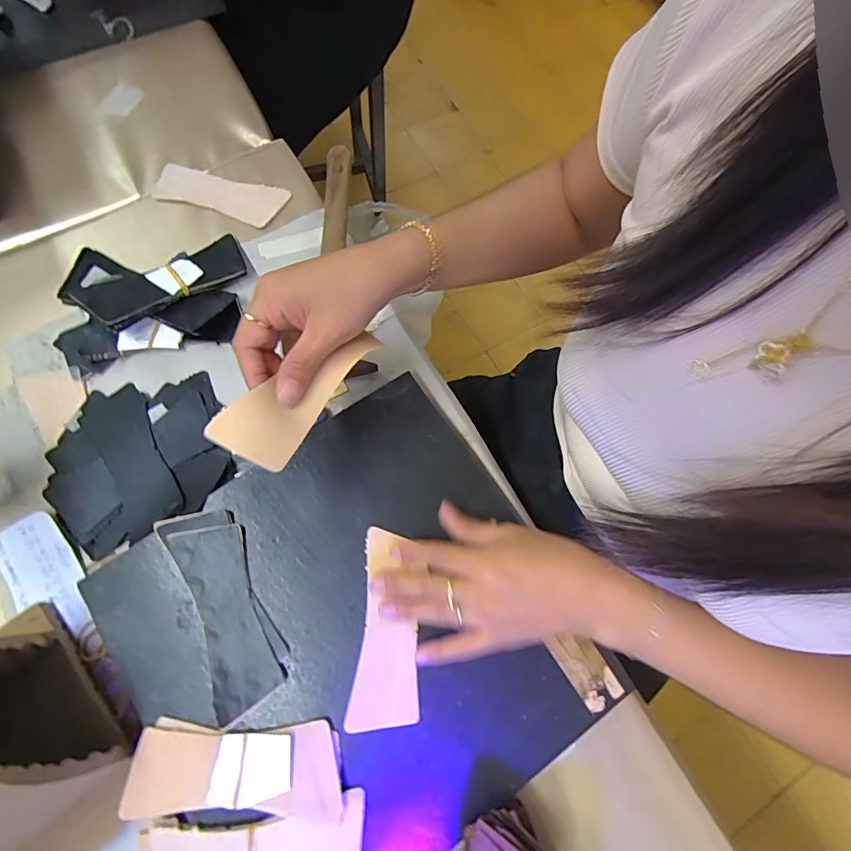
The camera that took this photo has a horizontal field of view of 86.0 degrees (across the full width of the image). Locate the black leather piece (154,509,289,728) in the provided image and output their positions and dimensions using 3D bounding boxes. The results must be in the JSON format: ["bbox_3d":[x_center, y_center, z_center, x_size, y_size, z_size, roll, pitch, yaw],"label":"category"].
[{"bbox_3d":[-0.149,0.132,0.338,0.055,0.013,0.144,-23,73,-9],"label":"black leather piece"}]

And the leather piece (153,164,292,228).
[{"bbox_3d":[-0.209,-0.238,0.470,0.129,0.005,0.047,15,76,1],"label":"leather piece"}]

